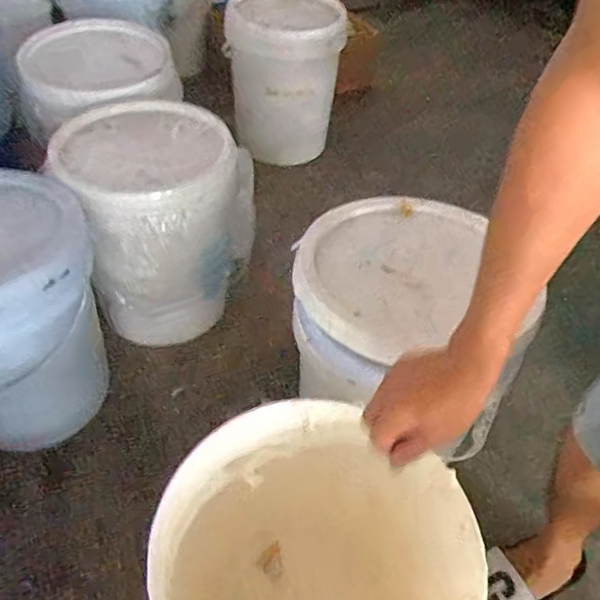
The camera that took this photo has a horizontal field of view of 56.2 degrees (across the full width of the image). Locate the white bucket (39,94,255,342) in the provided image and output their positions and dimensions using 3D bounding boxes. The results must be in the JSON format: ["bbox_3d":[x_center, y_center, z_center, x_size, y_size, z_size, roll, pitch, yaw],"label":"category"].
[{"bbox_3d":[-0.270,-0.145,1.069,0.297,0.334,0.324,2,45,-2],"label":"white bucket"}]

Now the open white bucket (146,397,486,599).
[{"bbox_3d":[0.009,0.329,0.645,0.317,0.288,0.315,2,45,-2],"label":"open white bucket"}]

